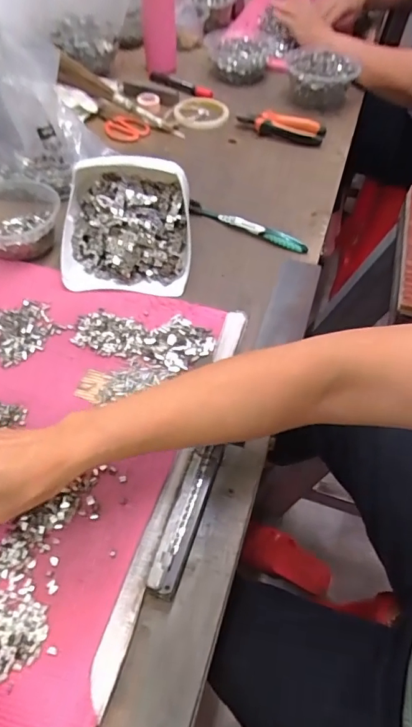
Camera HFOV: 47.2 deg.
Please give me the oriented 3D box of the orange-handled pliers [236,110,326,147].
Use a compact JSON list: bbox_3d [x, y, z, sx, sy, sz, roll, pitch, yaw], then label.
[{"bbox_3d":[0.131,-0.410,0.812,0.147,0.031,0.048,11,53,3],"label":"orange-handled pliers"}]

